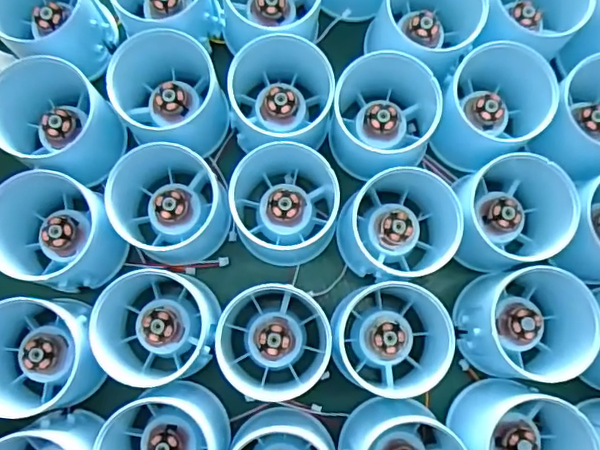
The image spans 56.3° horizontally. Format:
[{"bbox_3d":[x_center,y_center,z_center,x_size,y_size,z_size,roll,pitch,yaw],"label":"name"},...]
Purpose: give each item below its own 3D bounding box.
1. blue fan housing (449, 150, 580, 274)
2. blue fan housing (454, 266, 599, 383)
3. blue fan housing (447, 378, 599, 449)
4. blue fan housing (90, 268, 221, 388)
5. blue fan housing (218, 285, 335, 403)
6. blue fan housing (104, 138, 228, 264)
[{"bbox_3d":[0.110,-0.010,0.282,0.047,0.041,0.057,1,80,-2],"label":"blue fan housing"},{"bbox_3d":[0.113,0.047,0.275,0.060,0.045,0.057,11,80,0],"label":"blue fan housing"},{"bbox_3d":[0.103,0.103,0.263,0.053,0.045,0.050,0,80,-2],"label":"blue fan housing"},{"bbox_3d":[-0.069,0.050,0.270,0.046,0.049,0.057,11,80,0],"label":"blue fan housing"},{"bbox_3d":[-0.013,0.055,0.273,0.057,0.046,0.052,0,80,-2],"label":"blue fan housing"},{"bbox_3d":[-0.066,-0.010,0.282,0.053,0.049,0.054,0,80,-2],"label":"blue fan housing"}]

